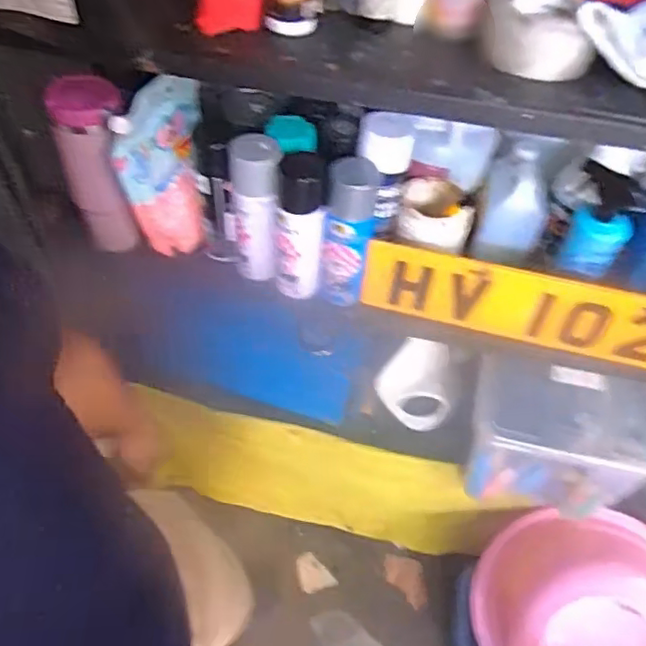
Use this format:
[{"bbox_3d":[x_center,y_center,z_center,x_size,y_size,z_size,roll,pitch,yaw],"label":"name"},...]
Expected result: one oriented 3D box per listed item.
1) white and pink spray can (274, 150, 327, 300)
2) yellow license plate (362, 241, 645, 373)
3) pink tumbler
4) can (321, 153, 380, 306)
[{"bbox_3d":[-0.031,-0.125,0.802,0.061,0.215,0.070,0,54,-2],"label":"white and pink spray can"},{"bbox_3d":[0.303,-0.009,0.800,0.500,0.126,0.011,13,45,7],"label":"yellow license plate"},{"bbox_3d":[-0.296,-0.195,0.806,0.090,0.256,0.087,1,54,-2],"label":"pink tumbler"},{"bbox_3d":[0.035,-0.120,0.803,0.058,0.211,0.075,10,54,5],"label":"can"}]

